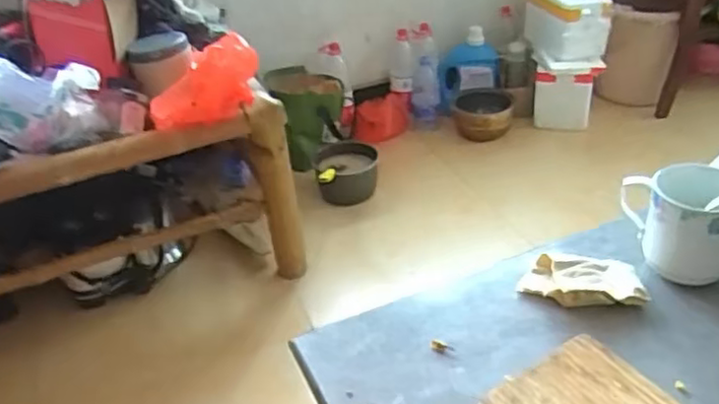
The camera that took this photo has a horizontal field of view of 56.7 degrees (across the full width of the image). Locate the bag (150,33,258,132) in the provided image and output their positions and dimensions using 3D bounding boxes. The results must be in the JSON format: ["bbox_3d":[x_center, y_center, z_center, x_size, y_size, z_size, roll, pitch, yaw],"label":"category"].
[{"bbox_3d":[-0.302,-0.224,1.282,0.212,0.150,0.072,-14,35,-11],"label":"bag"}]

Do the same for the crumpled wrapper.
[{"bbox_3d":[0.204,0.074,0.614,0.107,0.022,0.057,7,36,19],"label":"crumpled wrapper"}]

